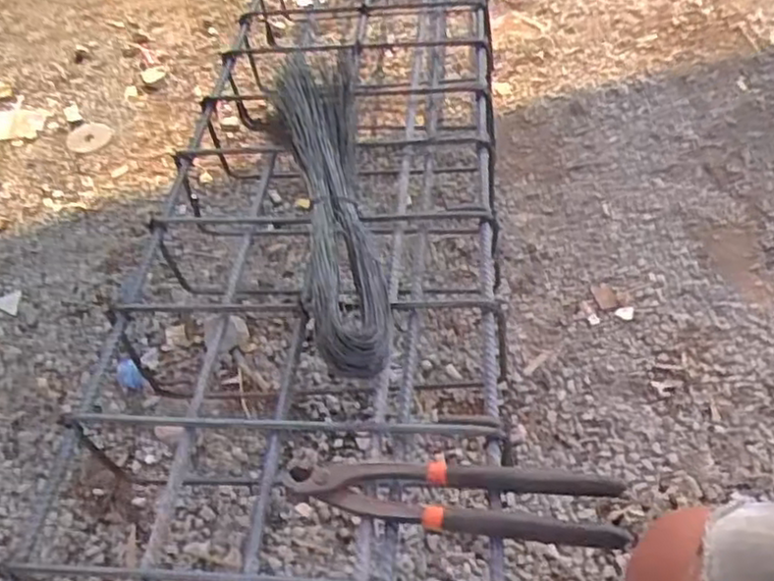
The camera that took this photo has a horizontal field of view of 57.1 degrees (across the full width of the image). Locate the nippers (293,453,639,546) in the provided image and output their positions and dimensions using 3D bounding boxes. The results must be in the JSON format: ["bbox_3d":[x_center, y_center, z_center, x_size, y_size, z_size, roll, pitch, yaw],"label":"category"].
[{"bbox_3d":[0.041,0.137,0.472,0.219,0.022,0.042,3,48,11],"label":"nippers"}]

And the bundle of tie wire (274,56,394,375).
[{"bbox_3d":[-0.055,-0.109,0.687,0.081,0.047,0.465,-12,47,-2],"label":"bundle of tie wire"}]

